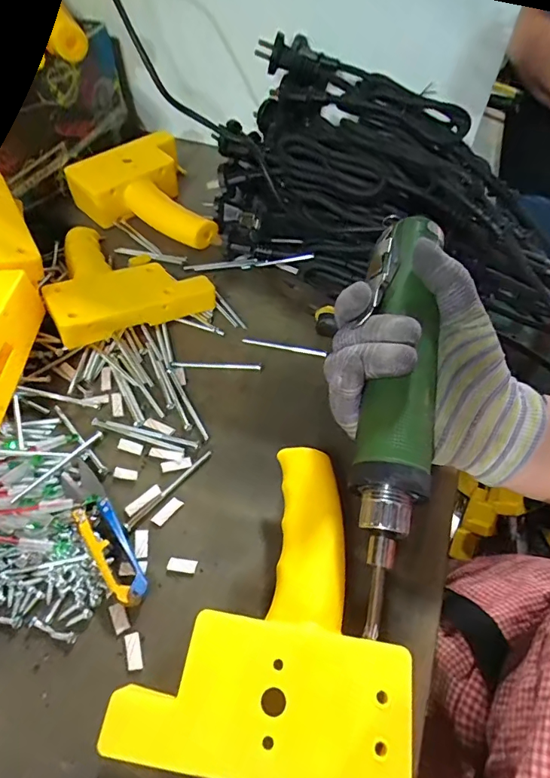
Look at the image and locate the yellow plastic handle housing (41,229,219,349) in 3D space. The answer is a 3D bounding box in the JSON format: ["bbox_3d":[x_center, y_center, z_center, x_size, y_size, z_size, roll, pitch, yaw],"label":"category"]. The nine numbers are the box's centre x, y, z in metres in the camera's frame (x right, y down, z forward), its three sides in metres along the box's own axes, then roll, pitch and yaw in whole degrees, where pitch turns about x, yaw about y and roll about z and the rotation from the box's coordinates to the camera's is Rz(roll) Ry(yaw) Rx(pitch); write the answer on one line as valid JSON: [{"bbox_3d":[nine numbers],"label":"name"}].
[{"bbox_3d":[-0.139,-0.104,0.395,0.126,0.037,0.145,-24,58,-19],"label":"yellow plastic handle housing"}]

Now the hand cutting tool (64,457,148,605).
[{"bbox_3d":[-0.105,0.084,0.268,0.021,0.011,0.100,-29,60,-22],"label":"hand cutting tool"}]

